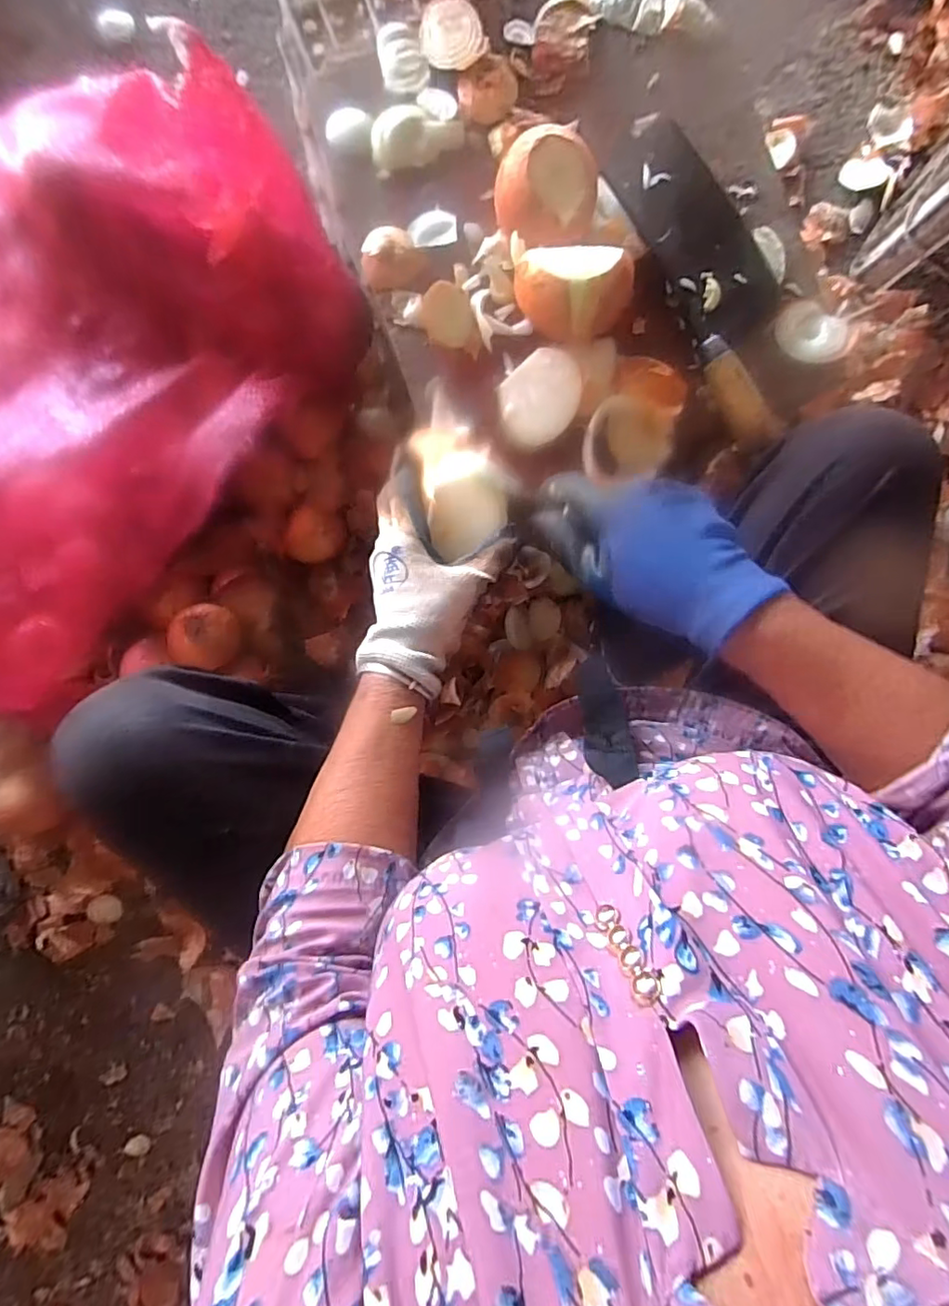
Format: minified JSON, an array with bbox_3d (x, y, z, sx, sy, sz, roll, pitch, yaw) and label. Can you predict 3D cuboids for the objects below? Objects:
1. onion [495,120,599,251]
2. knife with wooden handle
[{"bbox_3d":[0.053,-0.336,0.414,0.069,0.052,0.067,-8,91,-4],"label":"onion"},{"bbox_3d":[0.186,-0.289,0.434,0.078,0.027,0.252,-29,92,-3],"label":"knife with wooden handle"}]

